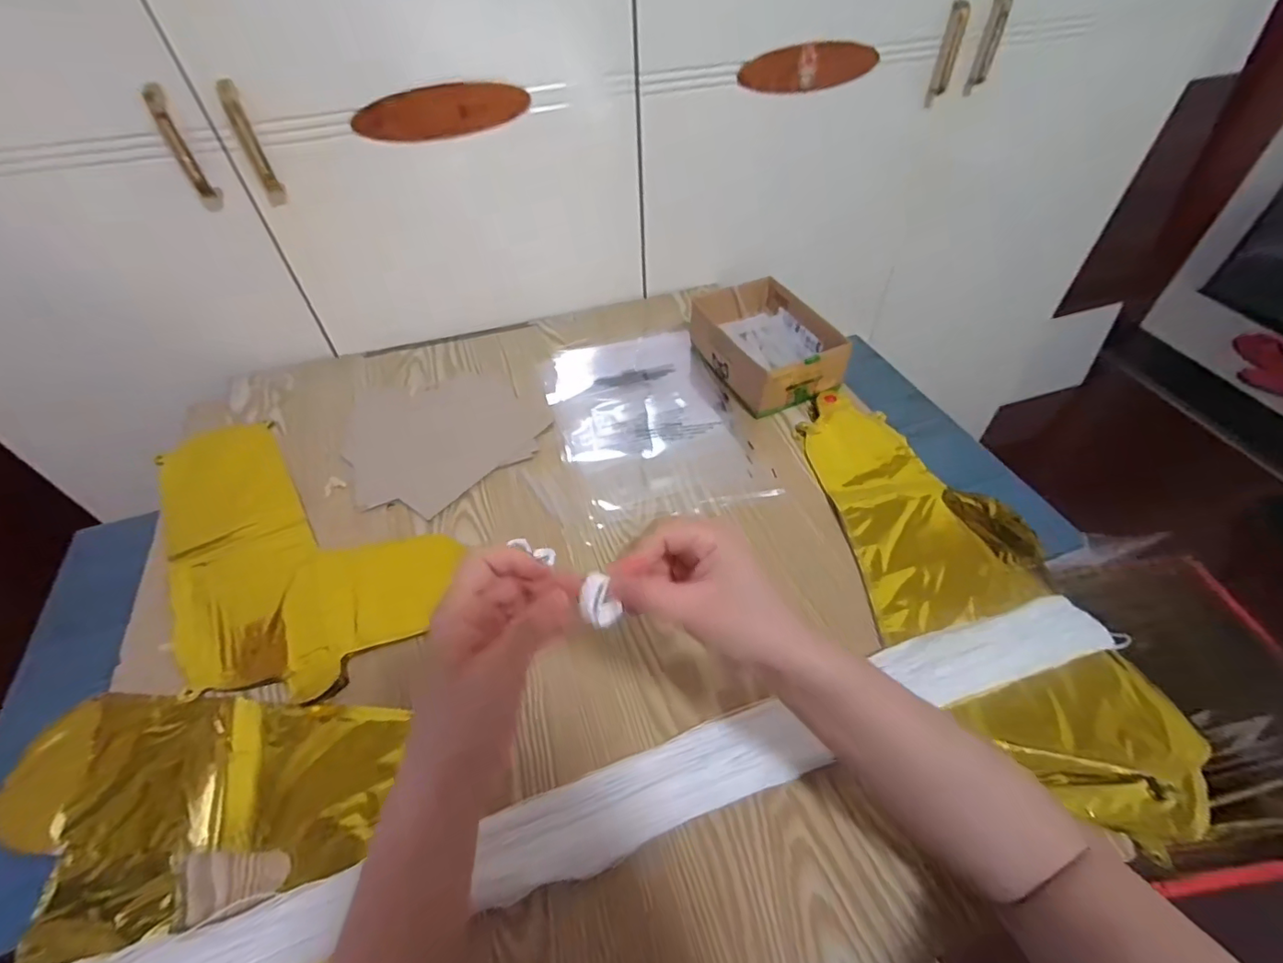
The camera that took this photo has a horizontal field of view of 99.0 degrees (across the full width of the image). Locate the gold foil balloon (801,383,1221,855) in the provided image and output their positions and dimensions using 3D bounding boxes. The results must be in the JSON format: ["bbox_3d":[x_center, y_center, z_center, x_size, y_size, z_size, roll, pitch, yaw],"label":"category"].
[{"bbox_3d":[0.299,0.075,0.522,0.188,0.016,0.464,-11,48,-8],"label":"gold foil balloon"}]

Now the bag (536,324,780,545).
[{"bbox_3d":[0.006,-0.080,0.654,0.209,0.017,0.289,-13,48,-10],"label":"bag"}]

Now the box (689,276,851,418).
[{"bbox_3d":[0.158,-0.179,0.713,0.135,0.070,0.188,-20,50,-16],"label":"box"}]

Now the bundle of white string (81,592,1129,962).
[{"bbox_3d":[0.009,0.217,0.387,0.799,0.028,0.068,-16,49,-13],"label":"bundle of white string"}]

